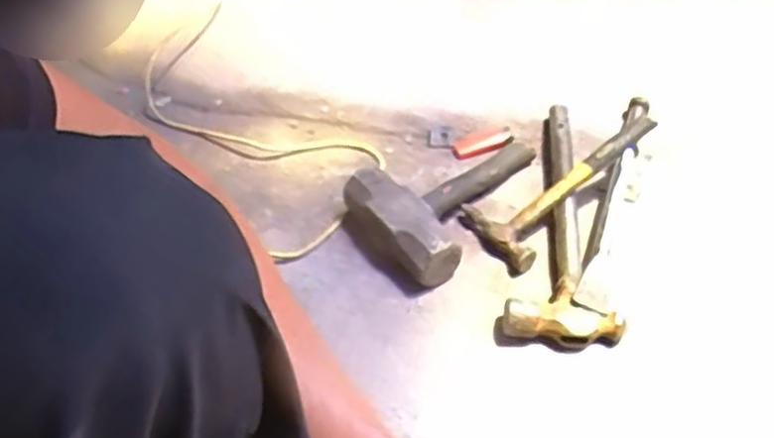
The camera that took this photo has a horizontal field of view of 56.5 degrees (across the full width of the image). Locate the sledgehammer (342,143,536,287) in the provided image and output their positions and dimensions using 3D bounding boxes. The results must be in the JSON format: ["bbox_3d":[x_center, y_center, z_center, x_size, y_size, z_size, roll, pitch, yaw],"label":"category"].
[{"bbox_3d":[0.089,-0.029,0.861,0.264,0.061,0.155,-30,52,-24],"label":"sledgehammer"}]

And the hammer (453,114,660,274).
[{"bbox_3d":[0.209,-0.047,0.849,0.248,0.030,0.106,-38,53,-11],"label":"hammer"}]

